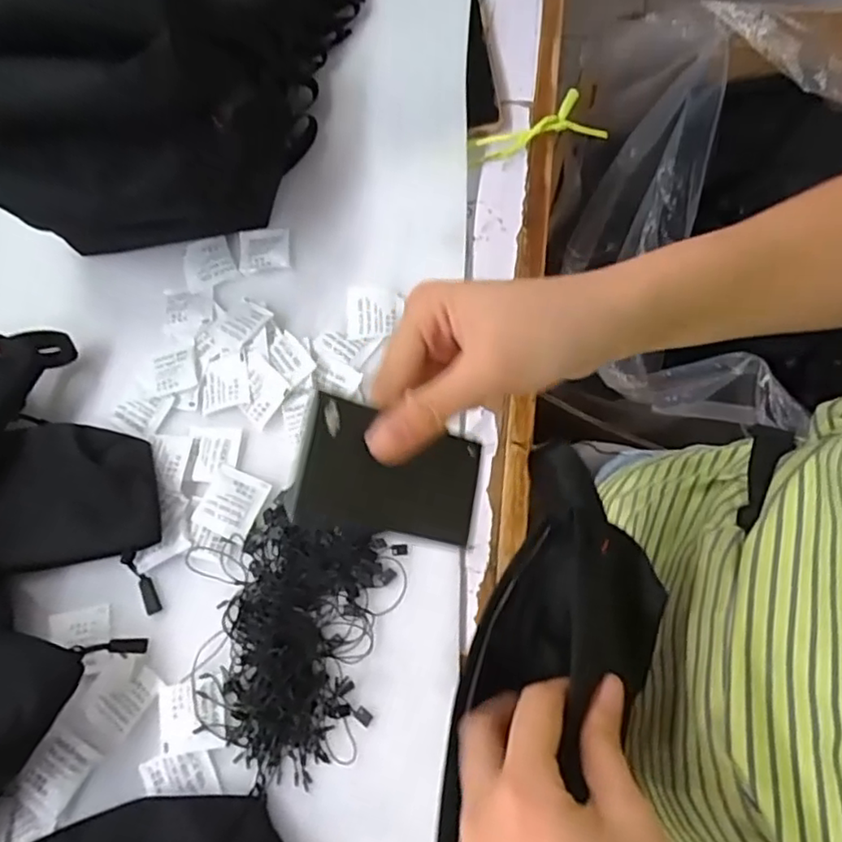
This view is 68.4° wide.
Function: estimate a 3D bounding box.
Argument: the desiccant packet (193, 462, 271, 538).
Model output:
[{"bbox_3d":[-0.127,0.055,0.414,0.040,0.006,0.043,24,74,13],"label":"desiccant packet"}]

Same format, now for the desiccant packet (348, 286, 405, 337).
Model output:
[{"bbox_3d":[-0.034,-0.079,0.452,0.040,0.011,0.038,1,70,6],"label":"desiccant packet"}]

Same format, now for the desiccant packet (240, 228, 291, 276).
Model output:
[{"bbox_3d":[-0.123,-0.134,0.484,0.040,0.005,0.039,-6,70,3],"label":"desiccant packet"}]

